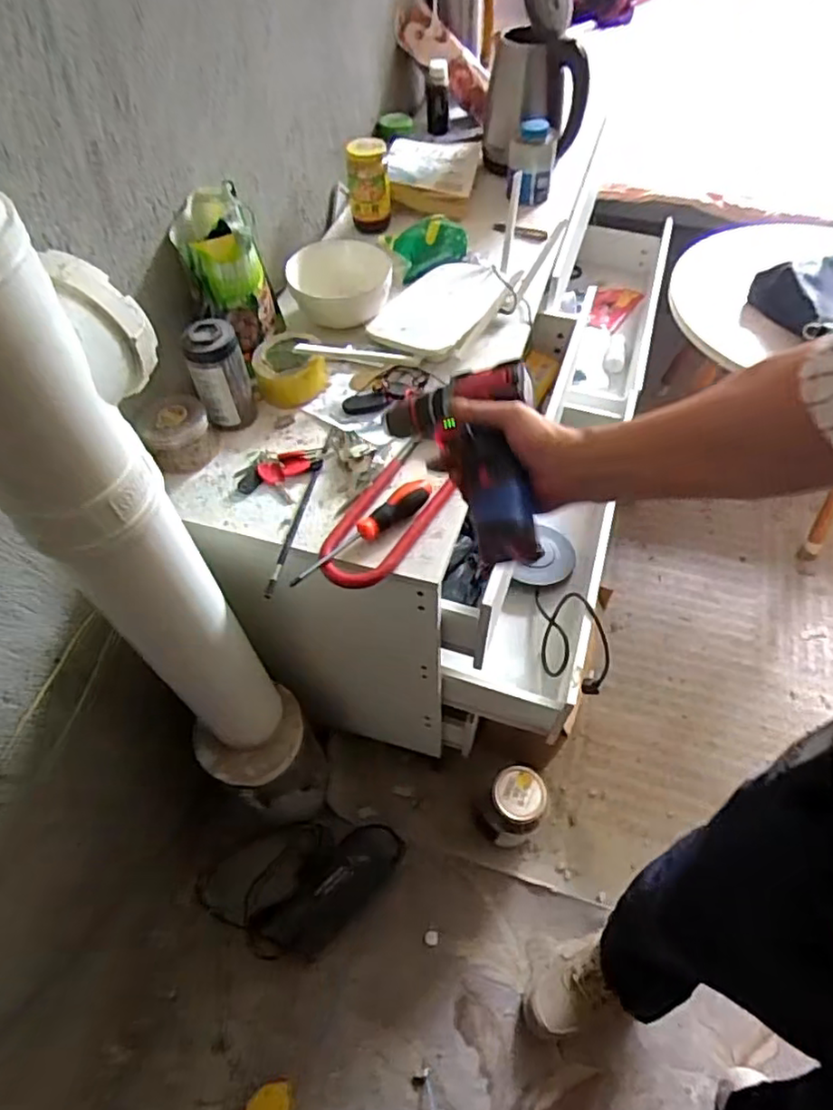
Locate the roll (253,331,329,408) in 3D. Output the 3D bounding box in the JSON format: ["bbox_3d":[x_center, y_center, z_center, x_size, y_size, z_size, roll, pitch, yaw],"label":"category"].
[{"bbox_3d":[-0.173,-0.256,0.861,0.095,0.056,0.094,-1,55,1],"label":"roll"}]

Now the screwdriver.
[{"bbox_3d":[-0.063,-0.029,0.707,0.193,0.025,0.037,-34,61,-20],"label":"screwdriver"}]

